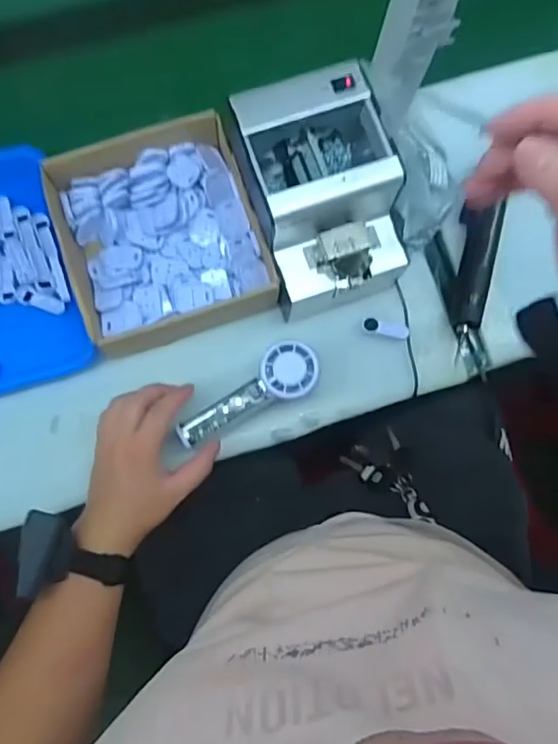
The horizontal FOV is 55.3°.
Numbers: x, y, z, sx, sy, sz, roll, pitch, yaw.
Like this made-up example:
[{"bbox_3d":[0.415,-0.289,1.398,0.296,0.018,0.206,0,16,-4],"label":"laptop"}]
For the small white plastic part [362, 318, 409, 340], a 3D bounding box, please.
[{"bbox_3d":[0.115,-0.046,0.571,0.050,0.008,0.016,13,81,0],"label":"small white plastic part"}]

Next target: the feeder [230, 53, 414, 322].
[{"bbox_3d":[0.039,-0.165,0.523,0.130,0.138,0.177,-22,83,-5],"label":"feeder"}]

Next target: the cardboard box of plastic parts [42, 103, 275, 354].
[{"bbox_3d":[-0.120,-0.143,0.552,0.191,0.058,0.219,-20,83,-5],"label":"cardboard box of plastic parts"}]

